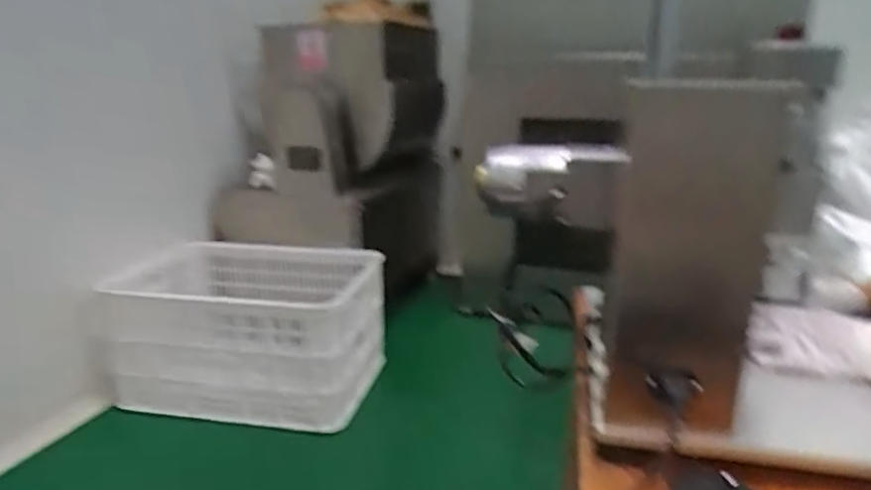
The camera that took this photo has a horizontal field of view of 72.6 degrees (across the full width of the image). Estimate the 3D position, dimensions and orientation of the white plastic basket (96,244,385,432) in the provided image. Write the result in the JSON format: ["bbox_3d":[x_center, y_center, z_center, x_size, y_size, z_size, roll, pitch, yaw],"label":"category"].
[{"bbox_3d":[-0.441,0.210,1.588,0.611,0.313,0.459,2,17,11],"label":"white plastic basket"}]

